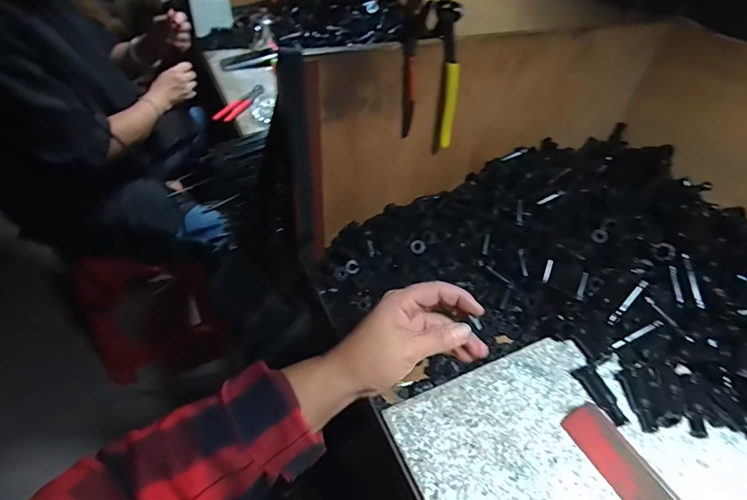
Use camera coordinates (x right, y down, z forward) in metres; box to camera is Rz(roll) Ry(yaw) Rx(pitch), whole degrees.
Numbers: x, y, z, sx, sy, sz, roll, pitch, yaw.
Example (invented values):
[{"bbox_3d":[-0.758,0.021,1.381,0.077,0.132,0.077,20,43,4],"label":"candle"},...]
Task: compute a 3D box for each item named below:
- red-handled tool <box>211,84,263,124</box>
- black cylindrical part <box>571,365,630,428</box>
[{"bbox_3d":[-0.303,-0.343,0.954,0.039,0.017,0.190,14,43,11],"label":"red-handled tool"},{"bbox_3d":[0.243,0.155,0.439,0.016,0.021,0.066,-14,45,-19],"label":"black cylindrical part"}]

